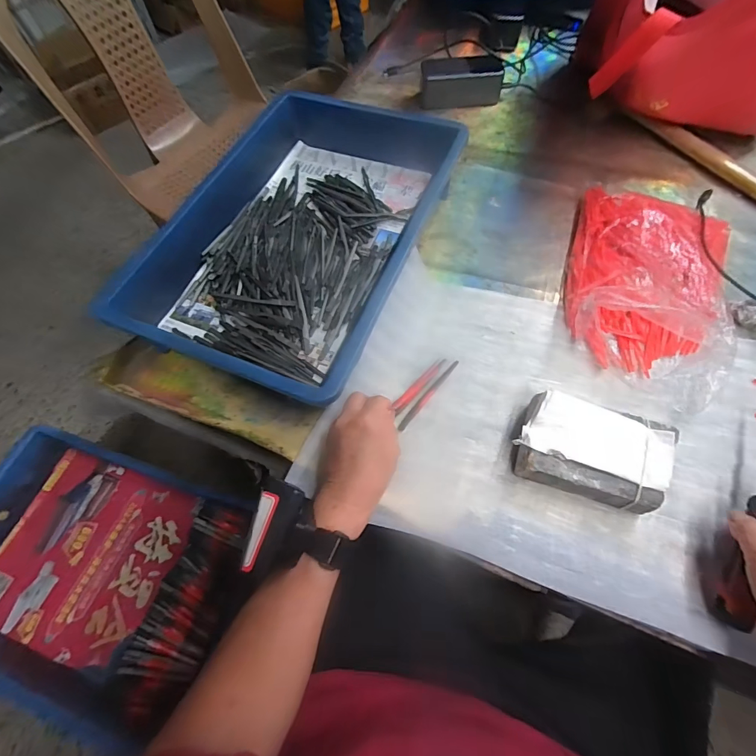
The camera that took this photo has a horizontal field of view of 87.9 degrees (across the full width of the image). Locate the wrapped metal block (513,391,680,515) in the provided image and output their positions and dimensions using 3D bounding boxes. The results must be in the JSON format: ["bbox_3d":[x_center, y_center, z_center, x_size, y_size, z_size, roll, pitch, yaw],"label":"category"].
[{"bbox_3d":[0.198,0.069,0.367,0.128,0.056,0.083,14,68,9],"label":"wrapped metal block"}]

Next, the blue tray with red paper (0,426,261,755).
[{"bbox_3d":[-0.414,0.269,0.558,0.352,0.079,0.289,17,68,10],"label":"blue tray with red paper"}]

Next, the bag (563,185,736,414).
[{"bbox_3d":[0.308,-0.118,0.445,0.173,0.050,0.262,21,67,13],"label":"bag"}]

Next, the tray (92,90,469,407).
[{"bbox_3d":[-0.088,-0.185,0.492,0.277,0.067,0.410,20,67,12],"label":"tray"}]

